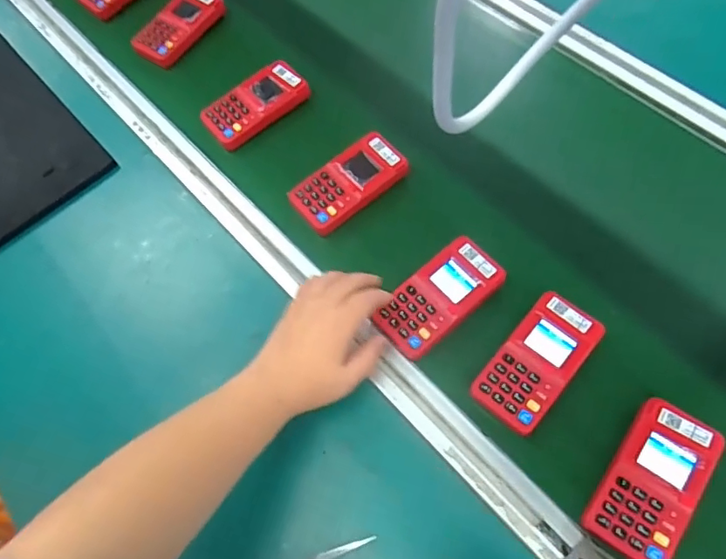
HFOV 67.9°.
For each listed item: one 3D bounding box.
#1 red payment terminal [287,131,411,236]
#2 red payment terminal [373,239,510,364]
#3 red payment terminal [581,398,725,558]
[{"bbox_3d":[-0.015,-0.104,0.570,0.122,0.017,0.064,-39,69,-12],"label":"red payment terminal"},{"bbox_3d":[0.071,0.015,0.501,0.122,0.013,0.063,-41,73,-13],"label":"red payment terminal"},{"bbox_3d":[0.231,0.160,0.430,0.064,0.027,0.124,33,73,17],"label":"red payment terminal"}]

